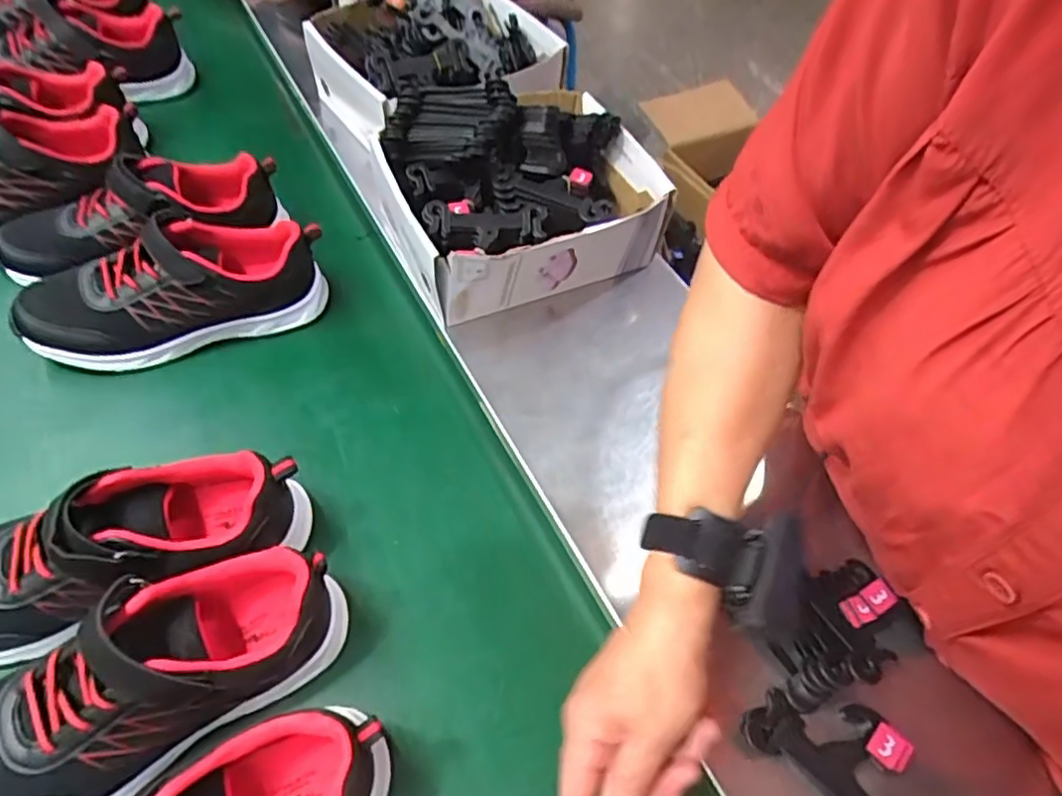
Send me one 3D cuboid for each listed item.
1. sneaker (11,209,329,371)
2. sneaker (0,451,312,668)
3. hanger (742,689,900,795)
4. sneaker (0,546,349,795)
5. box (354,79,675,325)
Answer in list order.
[{"bbox_3d":[-0.299,-0.091,0.565,0.238,0.094,0.081,-12,55,-15],"label":"sneaker"},{"bbox_3d":[-0.266,0.097,0.426,0.234,0.095,0.084,-11,55,-15],"label":"sneaker"},{"bbox_3d":[0.191,0.220,0.409,0.105,0.019,0.071,41,63,20],"label":"hanger"},{"bbox_3d":[-0.225,0.166,0.386,0.234,0.104,0.078,-29,61,-25],"label":"sneaker"},{"bbox_3d":[-0.010,-0.196,0.632,0.243,0.124,0.213,-20,61,-17],"label":"box"}]

